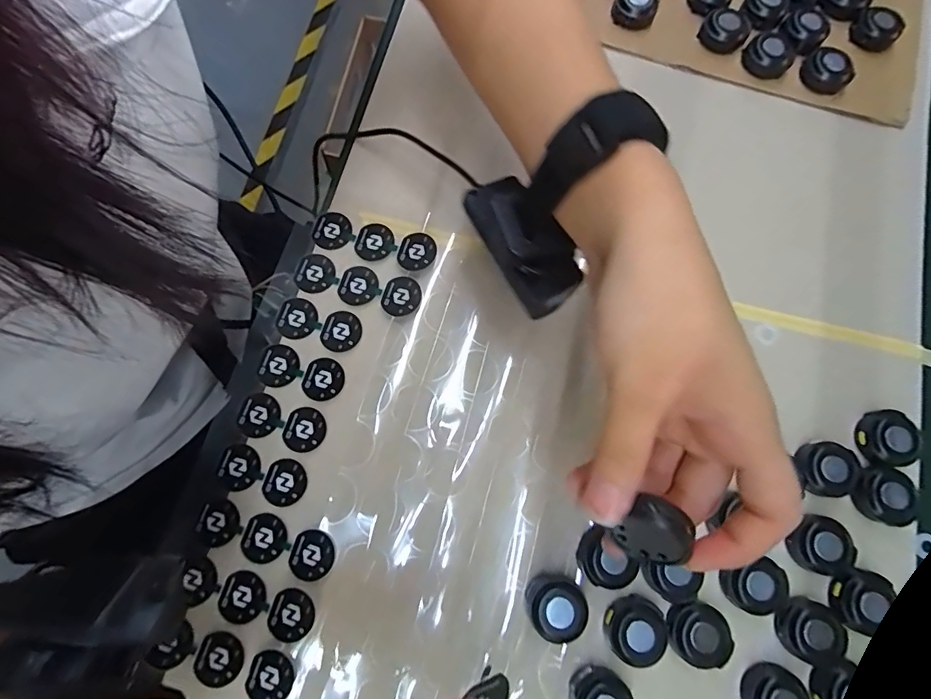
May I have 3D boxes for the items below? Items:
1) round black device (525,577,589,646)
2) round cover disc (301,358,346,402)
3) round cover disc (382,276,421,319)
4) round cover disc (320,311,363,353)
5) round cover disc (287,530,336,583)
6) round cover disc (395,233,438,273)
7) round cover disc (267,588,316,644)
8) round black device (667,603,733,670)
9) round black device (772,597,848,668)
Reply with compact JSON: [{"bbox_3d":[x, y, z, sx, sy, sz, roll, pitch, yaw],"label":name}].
[{"bbox_3d":[0.046,0.130,0.242,0.029,0.014,0.029,0,77,-1],"label":"round black device"},{"bbox_3d":[-0.080,0.017,0.267,0.023,0.004,0.024,0,77,-1],"label":"round cover disc"},{"bbox_3d":[-0.038,-0.031,0.277,0.023,0.005,0.023,0,77,-1],"label":"round cover disc"},{"bbox_3d":[-0.071,-0.010,0.274,0.024,0.004,0.024,0,77,-1],"label":"round cover disc"},{"bbox_3d":[-0.078,0.105,0.243,0.023,0.004,0.024,0,77,-1],"label":"round cover disc"},{"bbox_3d":[-0.029,-0.058,0.284,0.023,0.004,0.024,-2,78,10],"label":"round cover disc"},{"bbox_3d":[-0.087,0.132,0.236,0.022,0.004,0.023,0,77,-1],"label":"round cover disc"},{"bbox_3d":[0.118,0.144,0.240,0.030,0.009,0.027,2,77,-1],"label":"round black device"},{"bbox_3d":[0.178,0.145,0.242,0.033,0.009,0.028,32,78,6],"label":"round black device"}]

